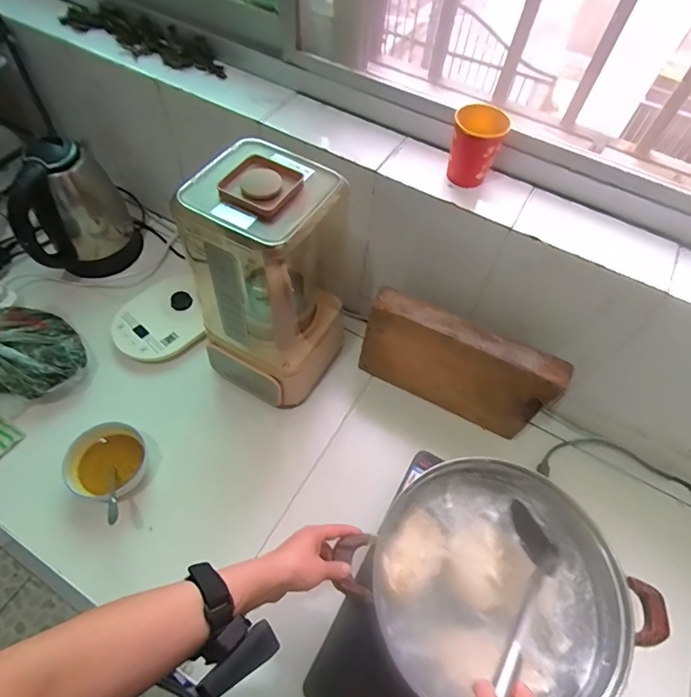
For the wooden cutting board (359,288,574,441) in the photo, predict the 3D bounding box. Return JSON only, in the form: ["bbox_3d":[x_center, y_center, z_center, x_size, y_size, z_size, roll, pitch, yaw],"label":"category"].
[{"bbox_3d":[0.173,0.029,0.744,0.294,0.191,0.051,25,59,12],"label":"wooden cutting board"}]

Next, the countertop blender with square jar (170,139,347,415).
[{"bbox_3d":[-0.105,-0.093,0.702,0.176,0.355,0.204,28,60,13],"label":"countertop blender with square jar"}]

